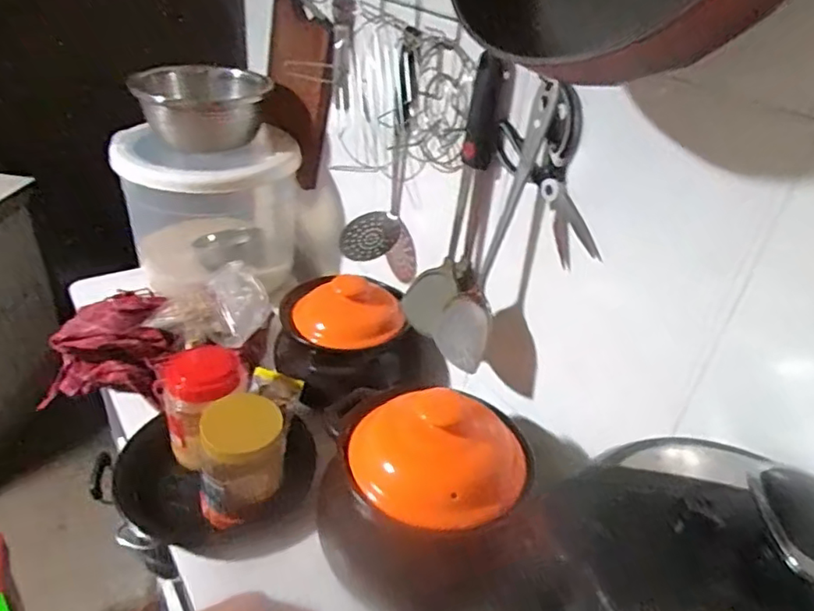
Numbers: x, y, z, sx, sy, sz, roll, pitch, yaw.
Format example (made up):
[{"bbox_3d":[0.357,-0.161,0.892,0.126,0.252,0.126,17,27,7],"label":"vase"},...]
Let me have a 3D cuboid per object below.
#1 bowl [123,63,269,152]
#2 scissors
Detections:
[{"bbox_3d":[-0.364,-0.354,1.064,0.220,0.099,0.223,2,33,-8],"label":"bowl"},{"bbox_3d":[0.154,-0.152,0.657,0.029,0.172,0.160,-21,42,-36],"label":"scissors"}]

